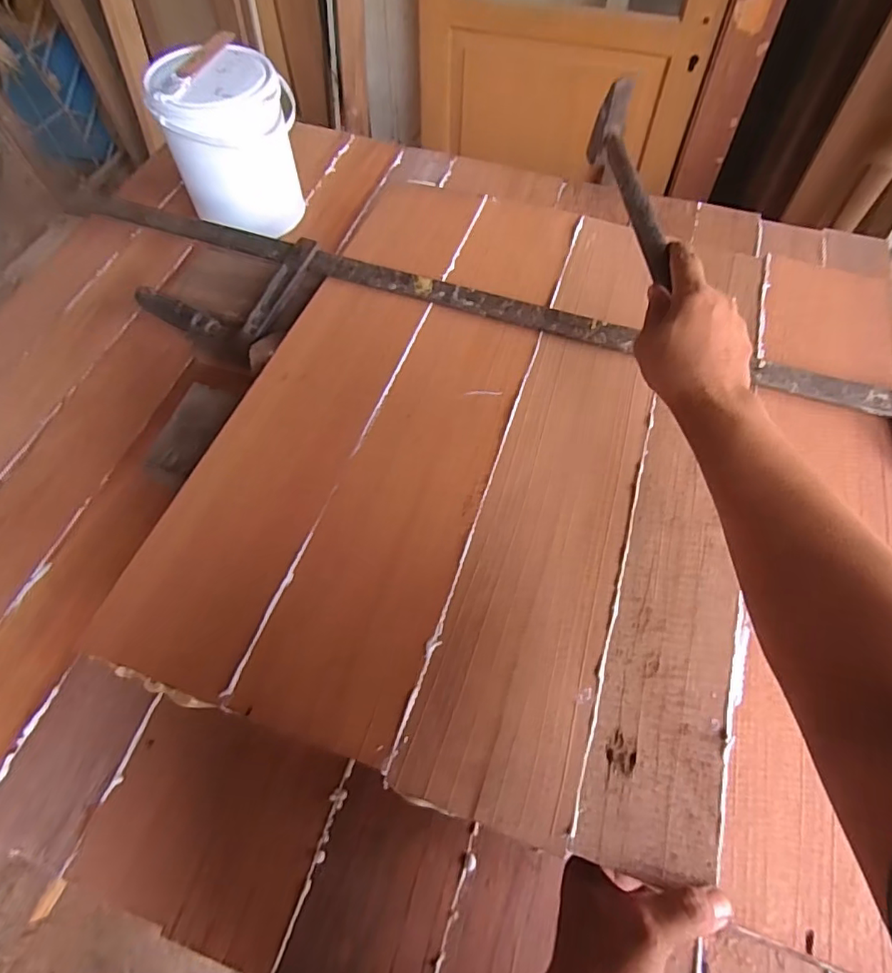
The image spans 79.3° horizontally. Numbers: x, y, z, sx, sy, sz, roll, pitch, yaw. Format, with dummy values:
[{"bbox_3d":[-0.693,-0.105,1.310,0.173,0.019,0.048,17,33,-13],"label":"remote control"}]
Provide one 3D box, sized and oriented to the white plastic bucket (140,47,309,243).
[{"bbox_3d":[-0.313,-0.512,0.808,0.183,0.198,0.156,-18,63,-9],"label":"white plastic bucket"}]

